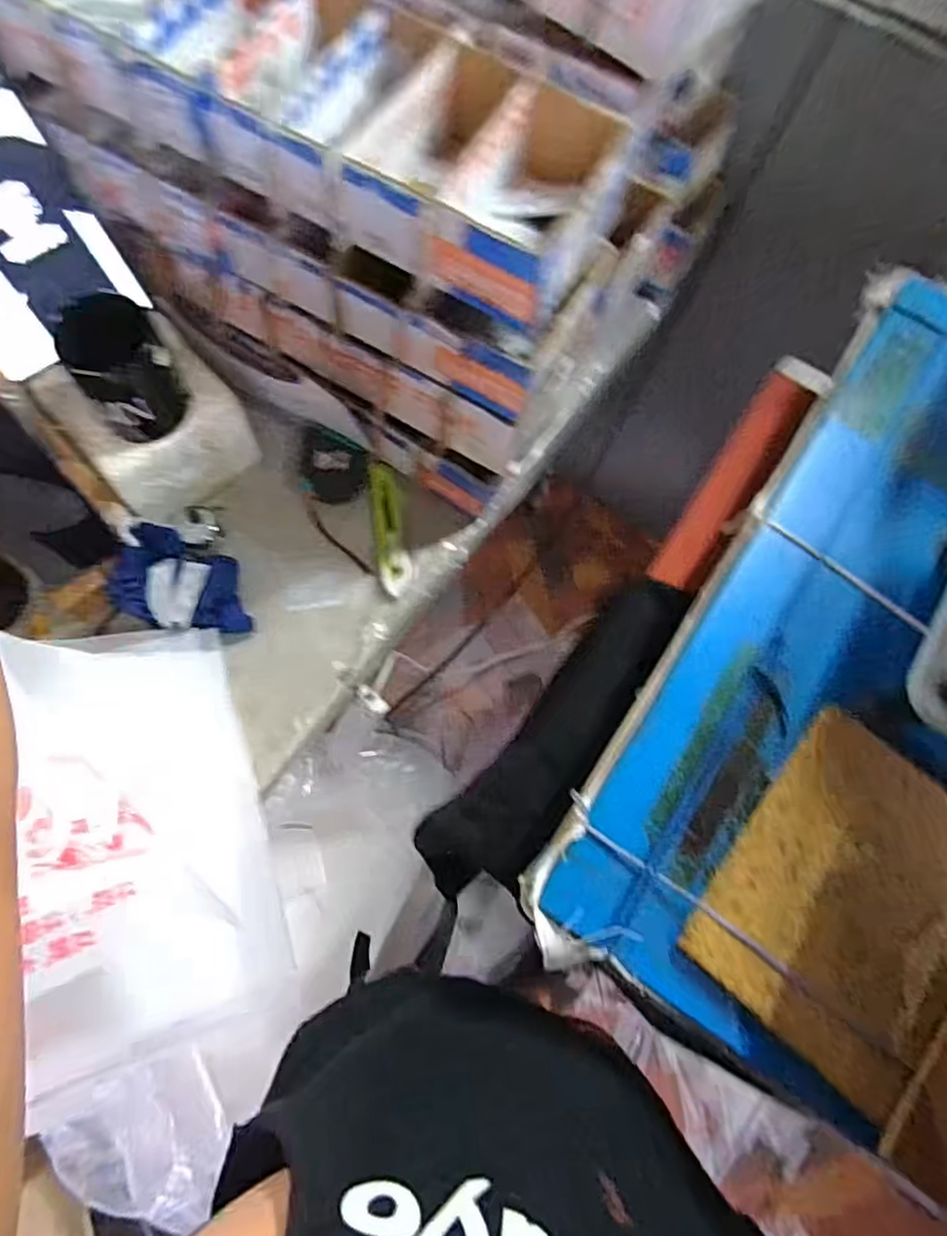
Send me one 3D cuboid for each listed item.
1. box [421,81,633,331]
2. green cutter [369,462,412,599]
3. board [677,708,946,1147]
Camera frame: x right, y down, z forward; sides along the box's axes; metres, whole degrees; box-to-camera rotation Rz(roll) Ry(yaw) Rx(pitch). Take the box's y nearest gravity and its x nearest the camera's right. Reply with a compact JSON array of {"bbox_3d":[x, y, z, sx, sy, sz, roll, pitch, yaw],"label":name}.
[{"bbox_3d":[0.044,-0.316,0.500,0.109,0.084,0.166,26,71,5],"label":"box"},{"bbox_3d":[-0.092,-0.100,0.718,0.033,0.018,0.156,-8,72,-7],"label":"green cutter"},{"bbox_3d":[0.224,0.167,0.386,0.133,0.016,0.184,39,73,9],"label":"board"}]

